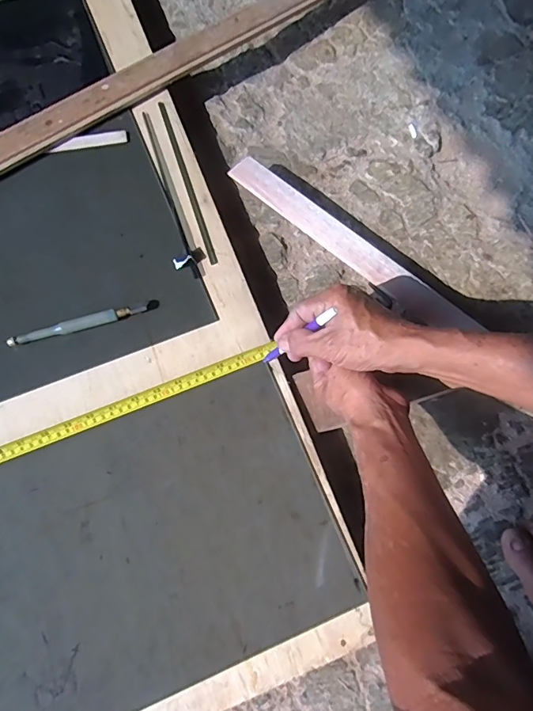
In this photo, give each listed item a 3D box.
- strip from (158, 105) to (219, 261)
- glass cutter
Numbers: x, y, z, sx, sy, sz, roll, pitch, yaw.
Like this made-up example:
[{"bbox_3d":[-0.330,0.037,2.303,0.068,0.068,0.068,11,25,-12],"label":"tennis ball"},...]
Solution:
[{"bbox_3d":[-0.109,-0.238,0.608,0.011,0.004,0.270,-17,72,-7],"label":"strip"},{"bbox_3d":[-0.213,-0.038,0.530,0.172,0.018,0.016,-17,72,-7],"label":"glass cutter"}]

